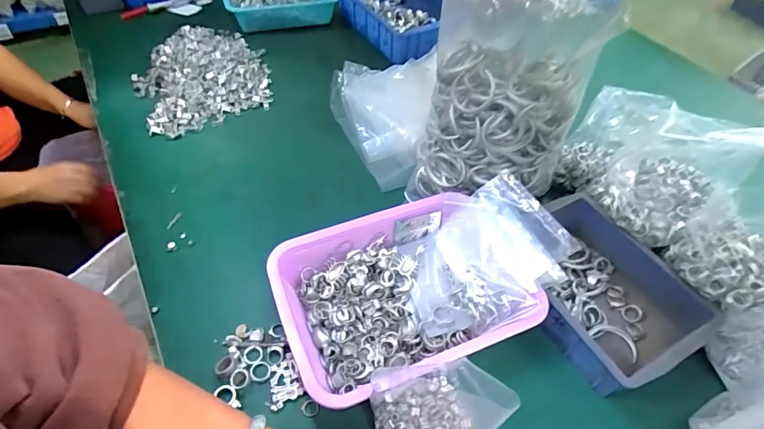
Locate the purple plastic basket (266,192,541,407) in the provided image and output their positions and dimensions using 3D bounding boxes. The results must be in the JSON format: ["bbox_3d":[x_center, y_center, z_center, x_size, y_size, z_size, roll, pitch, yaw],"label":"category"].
[{"bbox_3d":[0.027,0.101,0.570,0.301,0.070,0.223,-18,53,-17],"label":"purple plastic basket"}]

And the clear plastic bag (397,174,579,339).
[{"bbox_3d":[0.130,0.058,0.586,0.217,0.042,0.184,-33,54,1],"label":"clear plastic bag"}]

